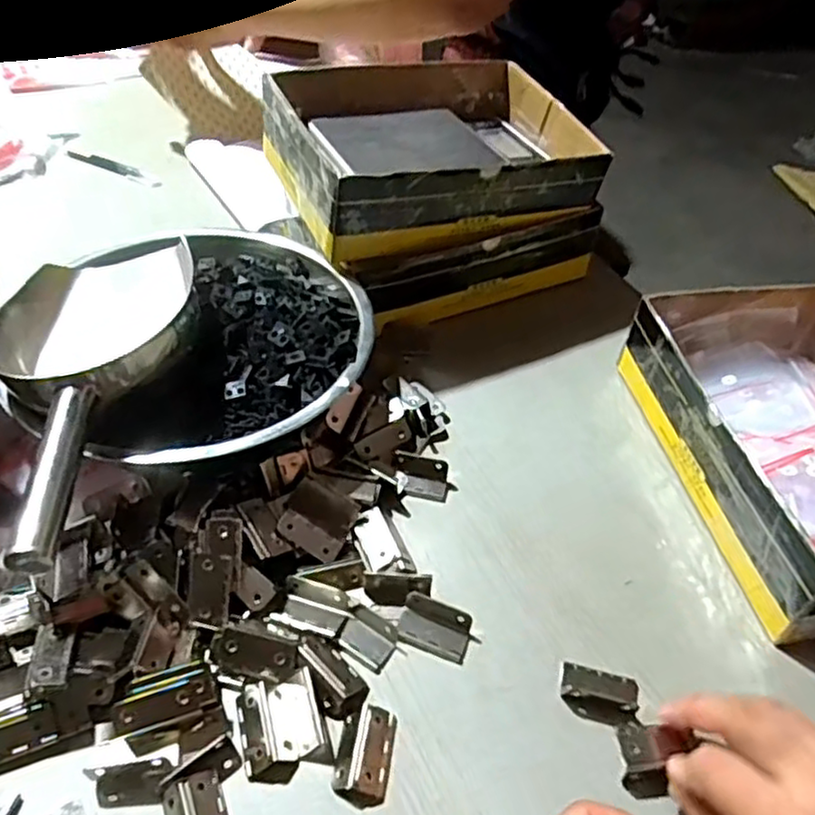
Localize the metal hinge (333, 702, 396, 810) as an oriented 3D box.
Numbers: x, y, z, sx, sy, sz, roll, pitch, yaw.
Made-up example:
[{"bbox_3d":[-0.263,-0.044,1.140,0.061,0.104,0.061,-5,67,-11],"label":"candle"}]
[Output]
[{"bbox_3d":[-0.021,0.175,0.351,0.026,0.011,0.044,9,46,3],"label":"metal hinge"}]

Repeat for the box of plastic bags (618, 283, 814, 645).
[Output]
[{"bbox_3d":[0.283,0.022,0.484,0.178,0.079,0.251,-4,46,-10],"label":"box of plastic bags"}]

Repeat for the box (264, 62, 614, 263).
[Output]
[{"bbox_3d":[0.018,-0.227,0.604,0.252,0.071,0.188,-18,50,-22],"label":"box"}]

